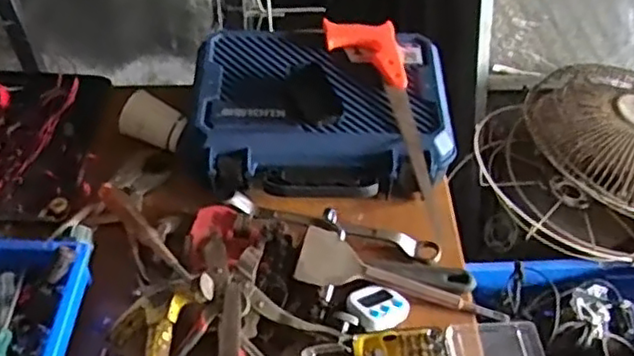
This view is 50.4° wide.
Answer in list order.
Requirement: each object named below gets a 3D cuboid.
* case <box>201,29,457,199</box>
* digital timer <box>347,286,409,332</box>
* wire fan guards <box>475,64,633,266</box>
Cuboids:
[{"bbox_3d":[0.006,-0.091,0.930,0.353,0.097,0.255,3,51,-1],"label":"case"},{"bbox_3d":[0.072,0.151,0.807,0.070,0.019,0.060,-19,55,-18],"label":"digital timer"},{"bbox_3d":[0.590,-0.043,1.381,0.507,0.171,0.458,-15,54,-15],"label":"wire fan guards"}]

